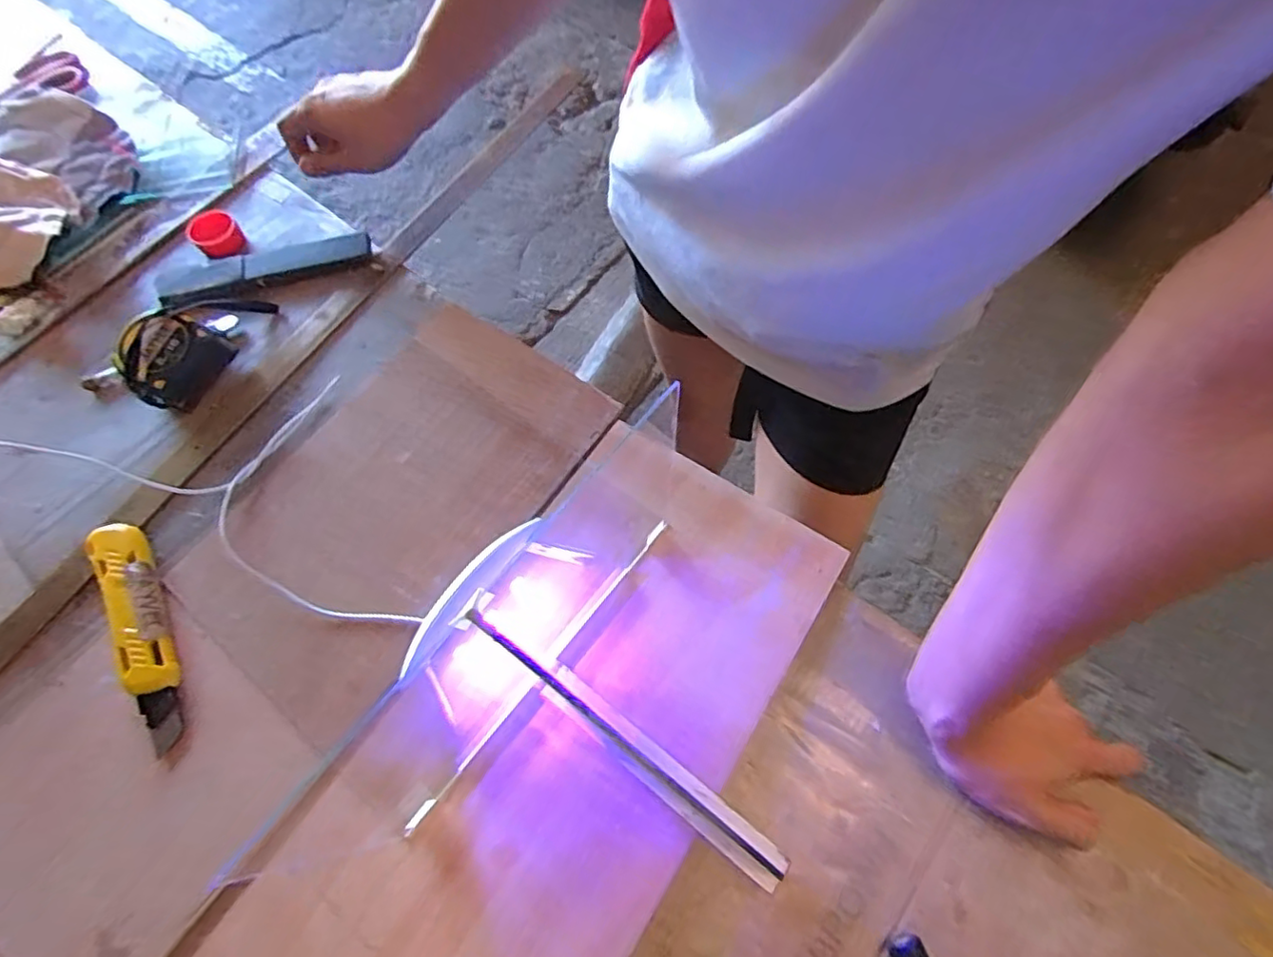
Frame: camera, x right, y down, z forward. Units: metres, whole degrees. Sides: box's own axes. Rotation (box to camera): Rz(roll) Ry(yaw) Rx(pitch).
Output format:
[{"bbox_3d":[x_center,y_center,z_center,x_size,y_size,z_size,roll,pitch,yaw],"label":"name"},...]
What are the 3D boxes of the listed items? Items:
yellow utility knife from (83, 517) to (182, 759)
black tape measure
[{"bbox_3d":[-0.330,0.098,0.412,0.032,0.023,0.161,-27,68,-11],"label":"yellow utility knife"},{"bbox_3d":[-0.367,-0.094,0.487,0.054,0.047,0.073,29,69,13],"label":"black tape measure"}]

